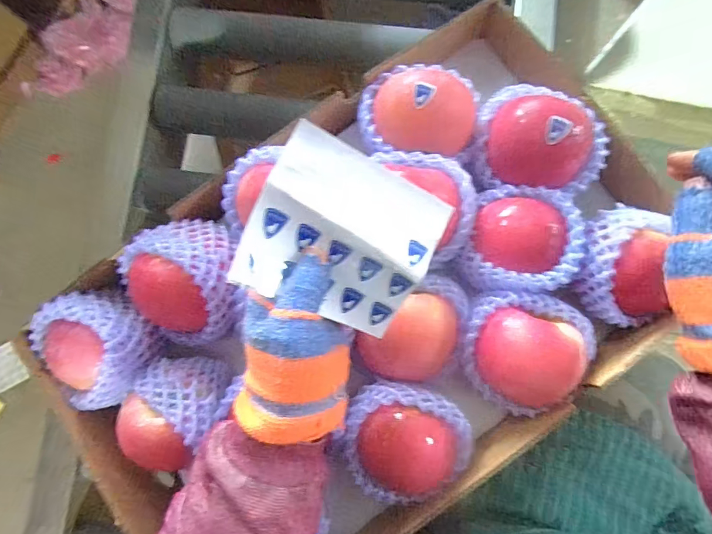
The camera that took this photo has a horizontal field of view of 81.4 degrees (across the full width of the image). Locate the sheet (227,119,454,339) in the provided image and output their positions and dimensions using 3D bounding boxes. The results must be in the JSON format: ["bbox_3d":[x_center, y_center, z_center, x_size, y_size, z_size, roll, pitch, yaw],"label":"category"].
[{"bbox_3d":[-0.007,-0.016,0.236,0.100,0.016,0.091,26,96,-13],"label":"sheet"}]

